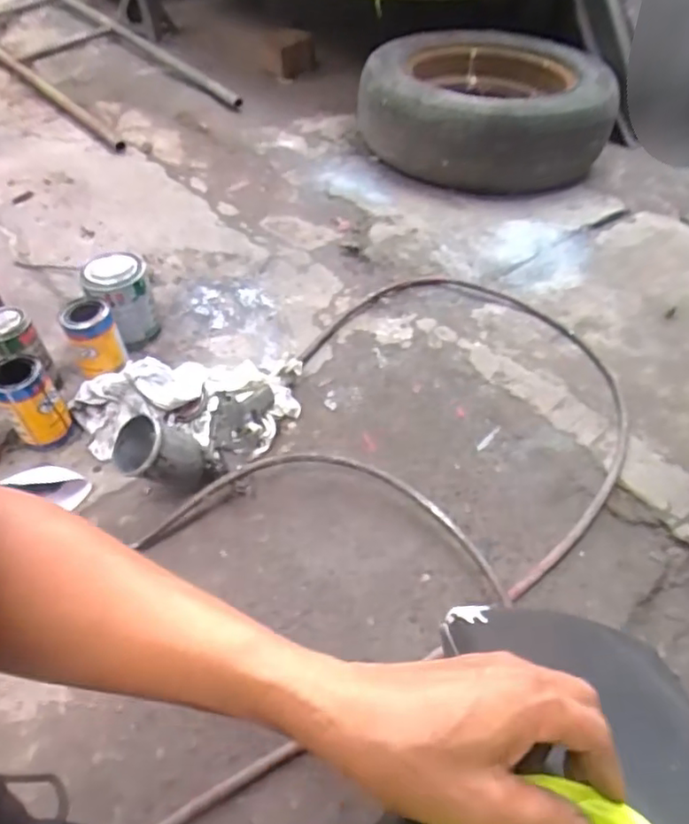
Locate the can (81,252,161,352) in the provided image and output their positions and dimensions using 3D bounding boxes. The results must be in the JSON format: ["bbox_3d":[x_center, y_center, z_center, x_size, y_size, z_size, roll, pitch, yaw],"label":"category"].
[{"bbox_3d":[-0.369,-0.179,1.034,0.095,0.145,0.094,-1,48,1],"label":"can"}]

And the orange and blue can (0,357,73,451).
[{"bbox_3d":[-0.441,-0.008,0.880,0.074,0.126,0.066,-32,55,-23],"label":"orange and blue can"}]

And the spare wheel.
[{"bbox_3d":[0.320,-0.733,1.473,0.558,0.179,0.506,4,49,5],"label":"spare wheel"}]

